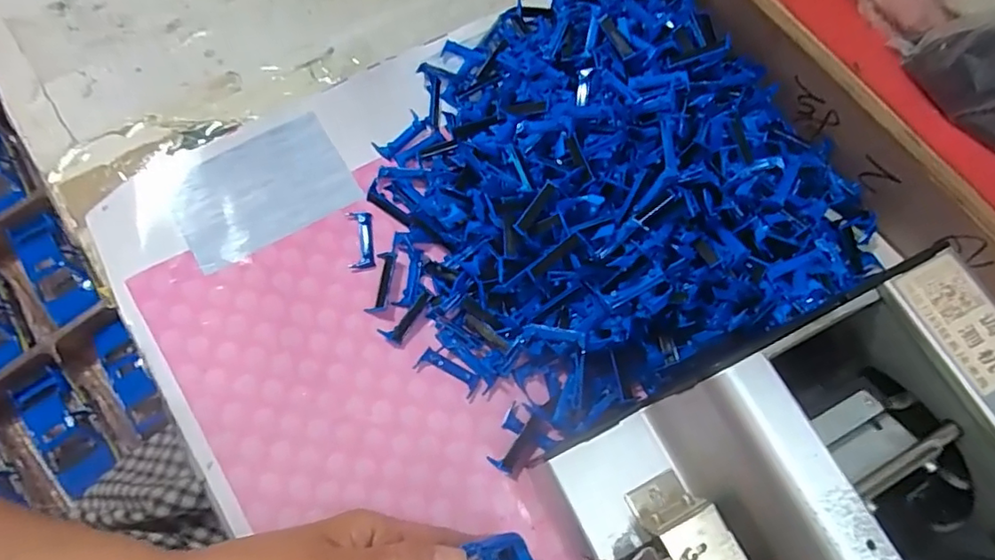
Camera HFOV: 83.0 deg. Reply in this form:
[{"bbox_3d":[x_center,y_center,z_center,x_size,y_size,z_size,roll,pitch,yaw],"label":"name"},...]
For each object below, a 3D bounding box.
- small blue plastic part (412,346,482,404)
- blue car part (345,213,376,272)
[{"bbox_3d":[-0.029,0.056,0.334,0.040,0.004,0.015,28,70,6],"label":"small blue plastic part"},{"bbox_3d":[-0.087,-0.025,0.359,0.016,0.004,0.040,-7,70,-7],"label":"blue car part"}]

